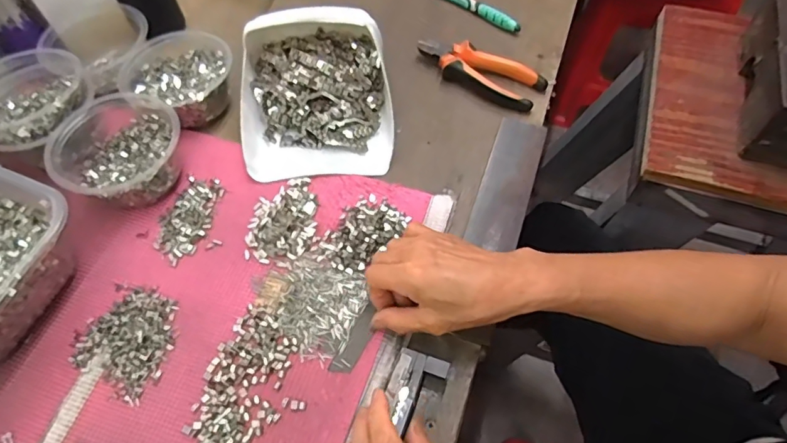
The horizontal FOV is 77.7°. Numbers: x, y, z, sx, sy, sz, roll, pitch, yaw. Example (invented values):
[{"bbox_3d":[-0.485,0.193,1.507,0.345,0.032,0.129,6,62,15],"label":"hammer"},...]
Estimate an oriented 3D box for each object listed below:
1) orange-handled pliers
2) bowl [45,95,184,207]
[{"bbox_3d":[0.096,-0.171,0.558,0.148,0.024,0.054,28,64,14],"label":"orange-handled pliers"},{"bbox_3d":[-0.273,-0.068,0.477,0.124,0.055,0.113,-2,59,3],"label":"bowl"}]

